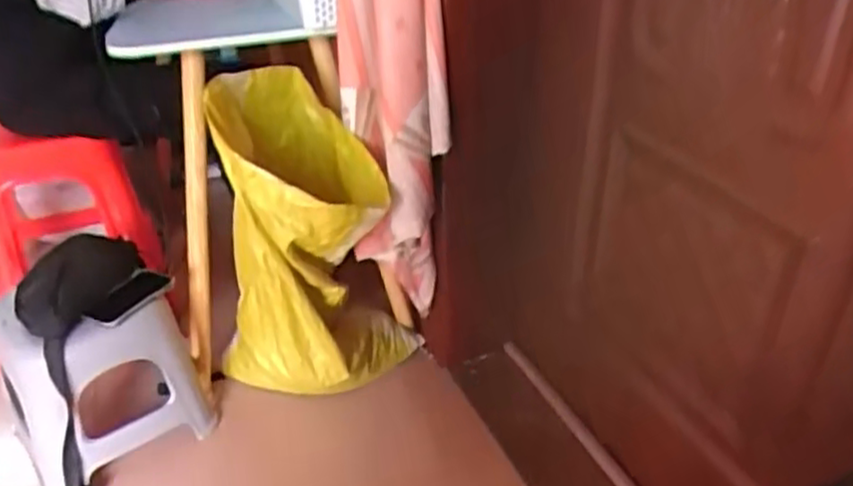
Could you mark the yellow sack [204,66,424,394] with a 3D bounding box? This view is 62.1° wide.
[{"bbox_3d":[-0.220,0.008,1.357,0.385,0.626,0.378,-5,33,-8],"label":"yellow sack"}]

